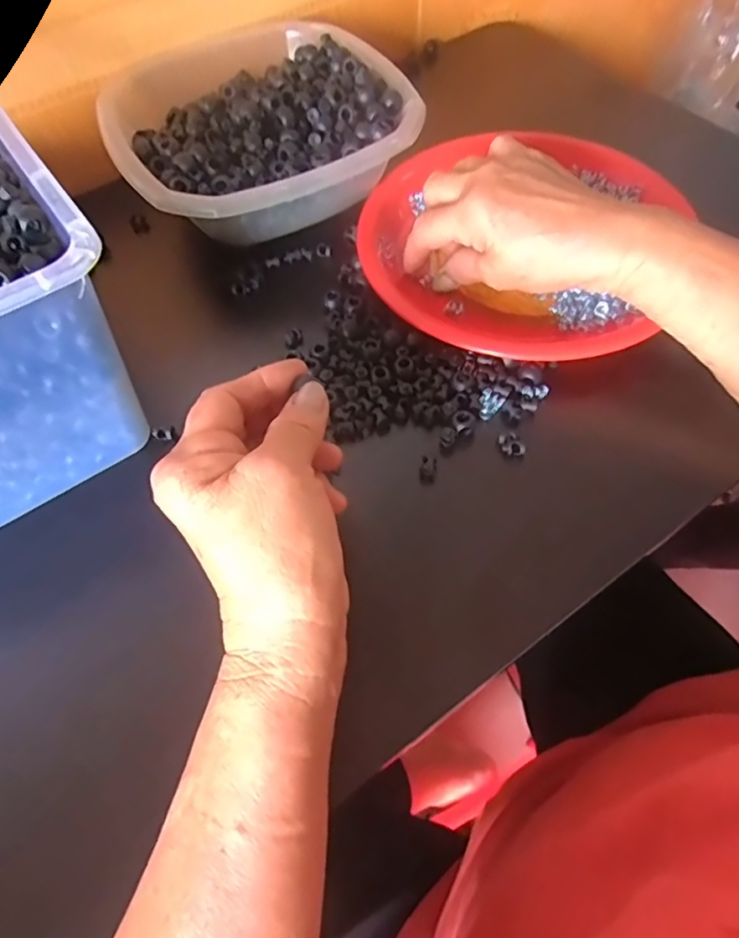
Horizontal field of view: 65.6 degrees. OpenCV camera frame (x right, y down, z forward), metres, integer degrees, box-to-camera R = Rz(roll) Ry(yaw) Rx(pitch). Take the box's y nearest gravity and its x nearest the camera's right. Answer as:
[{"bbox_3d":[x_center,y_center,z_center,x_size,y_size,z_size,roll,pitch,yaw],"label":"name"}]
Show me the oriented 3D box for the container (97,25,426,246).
[{"bbox_3d":[-0.085,-0.252,0.435,0.207,0.062,0.222,-27,62,-12],"label":"container"}]

